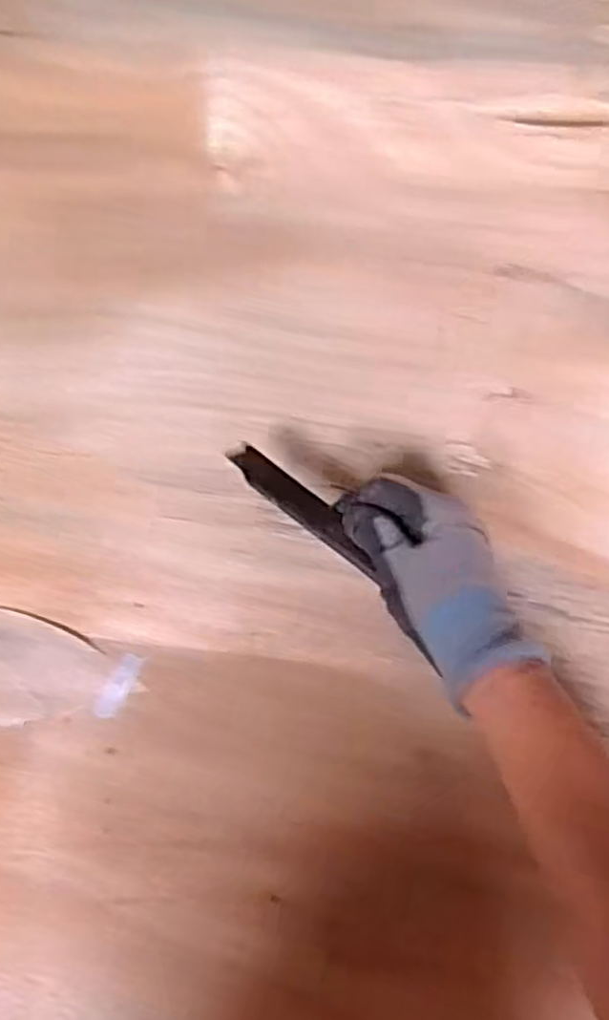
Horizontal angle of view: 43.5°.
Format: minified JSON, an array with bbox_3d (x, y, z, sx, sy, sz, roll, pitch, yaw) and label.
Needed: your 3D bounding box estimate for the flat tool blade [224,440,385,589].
[{"bbox_3d":[-0.001,-0.004,0.480,0.021,0.009,0.126,-40,62,-19],"label":"flat tool blade"}]

